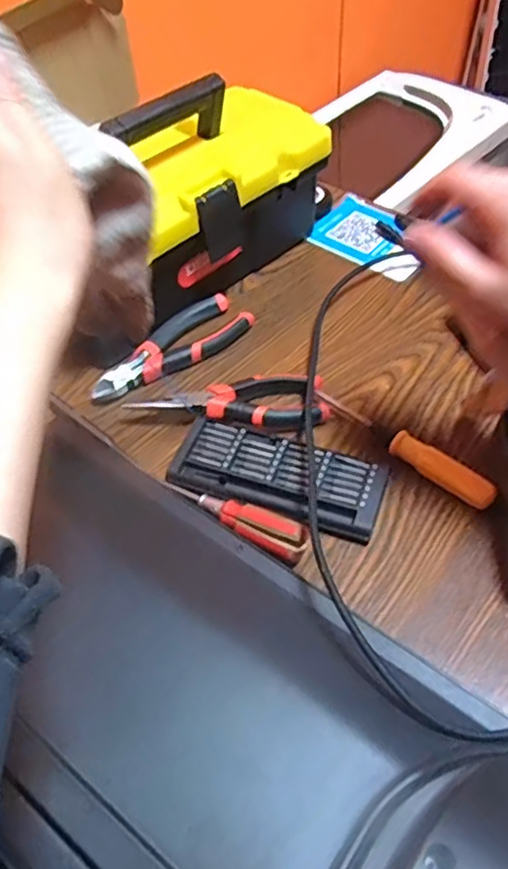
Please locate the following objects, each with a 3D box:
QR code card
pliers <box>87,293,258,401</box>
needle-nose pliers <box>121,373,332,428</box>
[{"bbox_3d":[0.125,-0.210,0.668,0.130,0.009,0.088,34,67,27],"label":"QR code card"},{"bbox_3d":[-0.075,-0.075,0.555,0.155,0.020,0.053,-34,57,-22],"label":"pliers"},{"bbox_3d":[-0.017,-0.032,0.510,0.152,0.021,0.053,1,51,4],"label":"needle-nose pliers"}]

